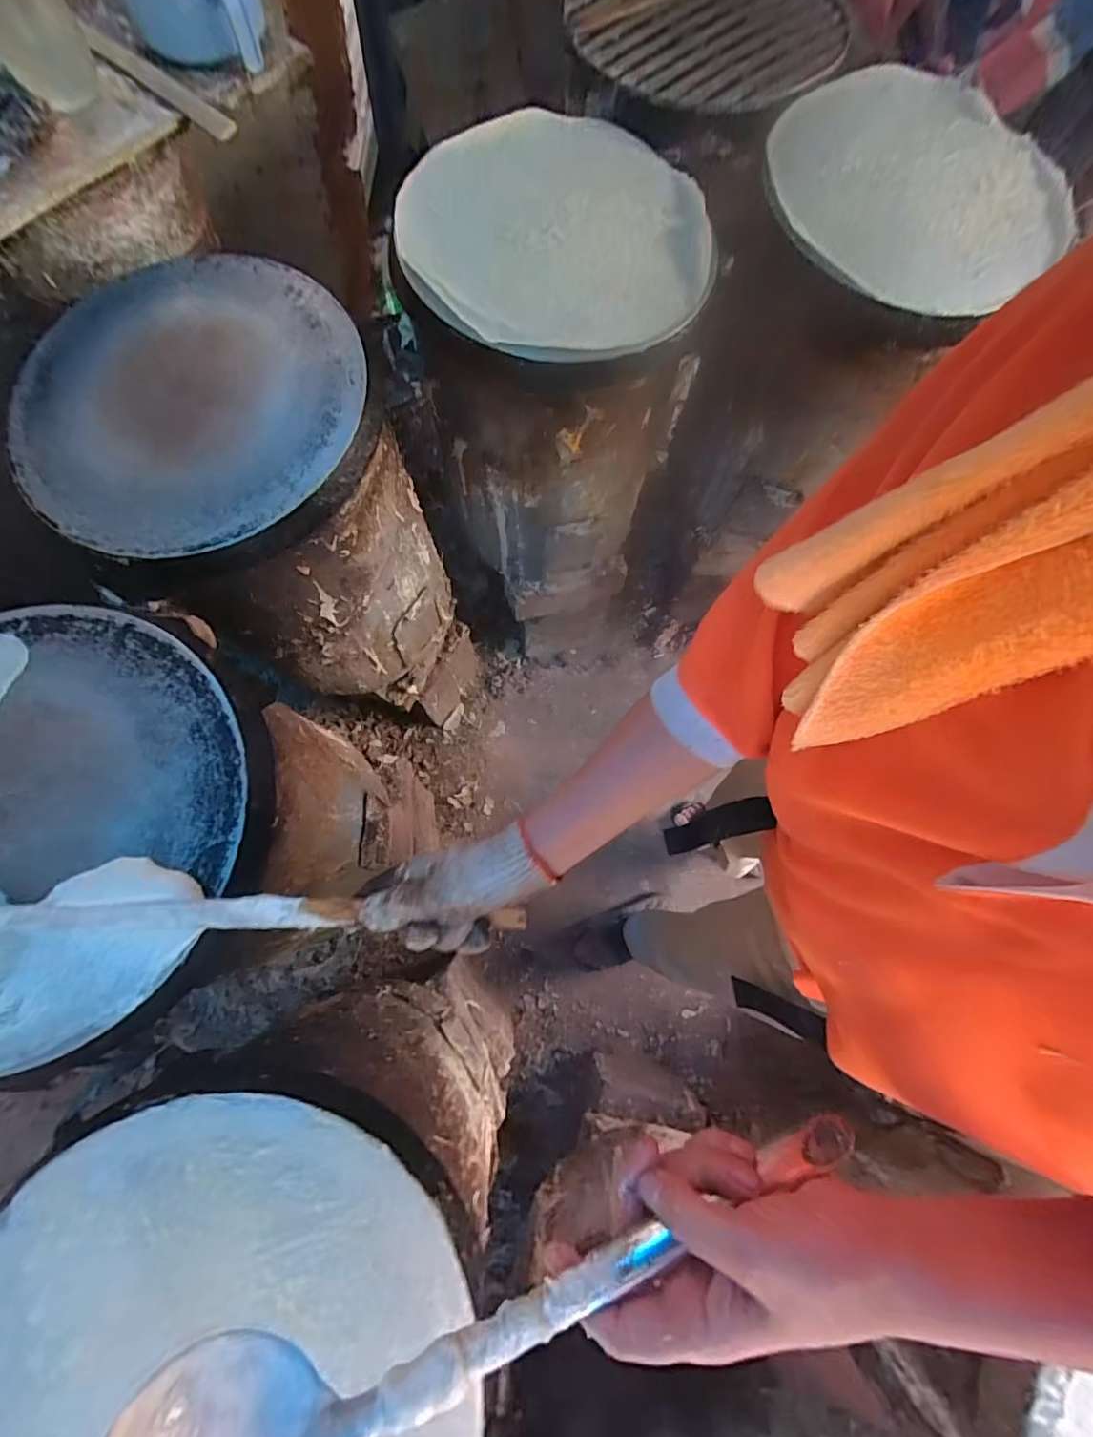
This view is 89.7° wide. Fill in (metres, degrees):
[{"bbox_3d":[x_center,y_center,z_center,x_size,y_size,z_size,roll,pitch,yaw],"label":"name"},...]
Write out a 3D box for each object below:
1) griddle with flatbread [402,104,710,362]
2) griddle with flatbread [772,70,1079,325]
[{"bbox_3d":[0.012,-0.544,0.617,0.334,0.044,0.326,0,75,0],"label":"griddle with flatbread"},{"bbox_3d":[0.431,-0.622,0.636,0.333,0.039,0.334,6,75,1],"label":"griddle with flatbread"}]

